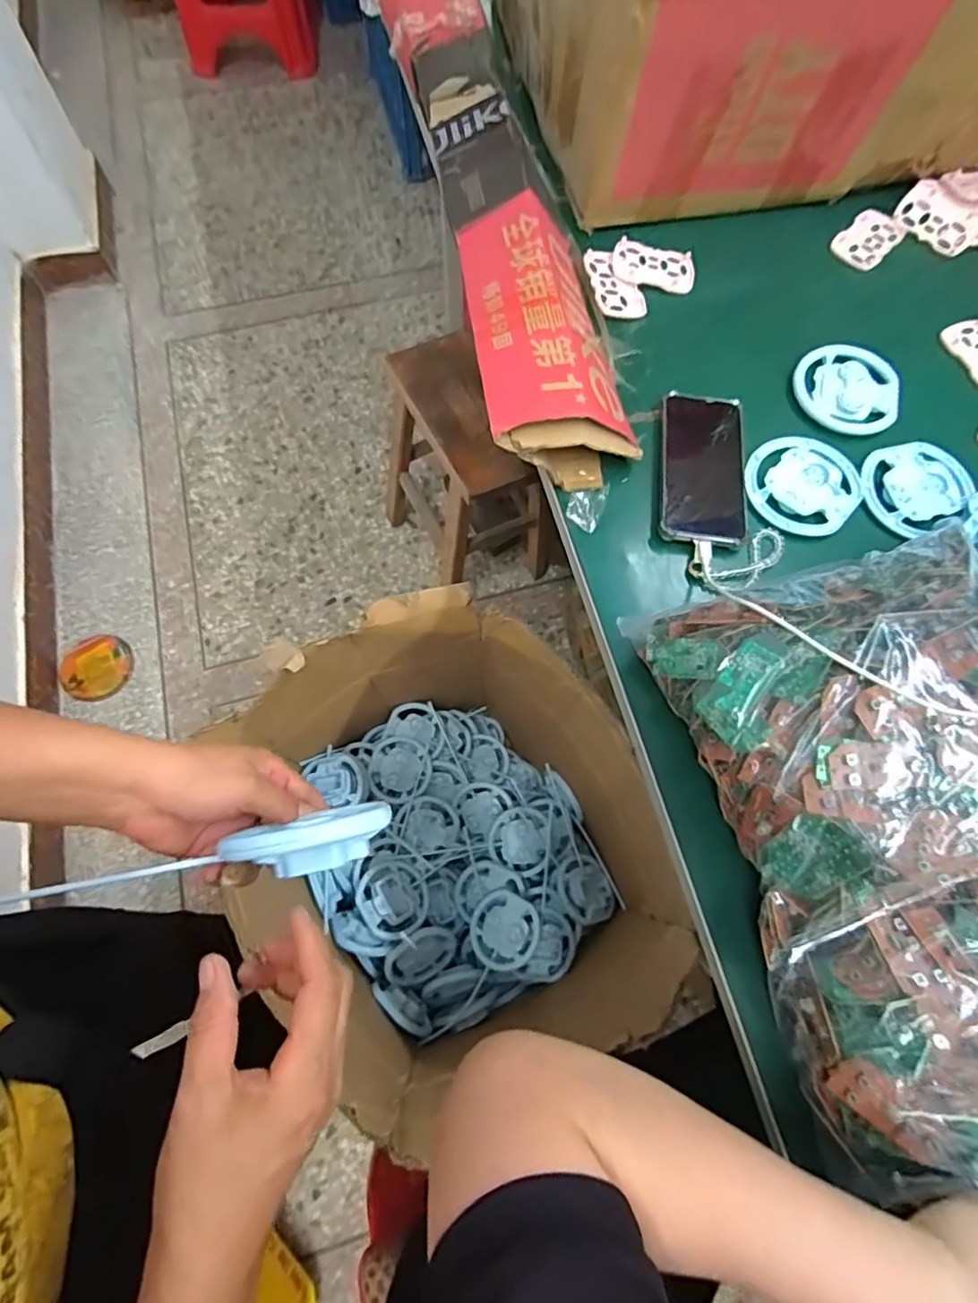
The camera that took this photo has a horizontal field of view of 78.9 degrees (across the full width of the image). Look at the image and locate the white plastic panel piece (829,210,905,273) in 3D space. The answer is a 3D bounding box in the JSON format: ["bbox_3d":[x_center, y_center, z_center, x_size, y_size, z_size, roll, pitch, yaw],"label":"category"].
[{"bbox_3d":[0.440,-0.479,0.690,0.057,0.007,0.092,41,74,12],"label":"white plastic panel piece"}]

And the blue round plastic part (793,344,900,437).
[{"bbox_3d":[0.363,-0.267,0.606,0.102,0.010,0.113,23,71,7],"label":"blue round plastic part"}]

